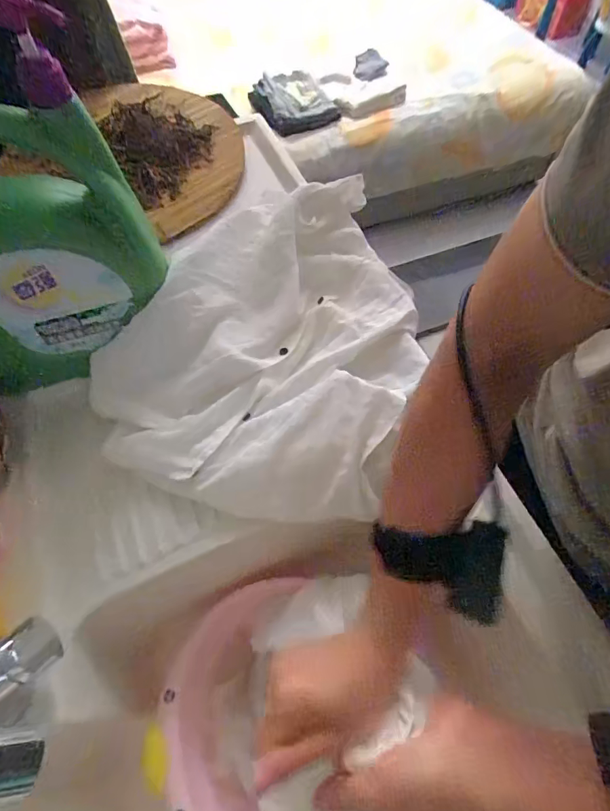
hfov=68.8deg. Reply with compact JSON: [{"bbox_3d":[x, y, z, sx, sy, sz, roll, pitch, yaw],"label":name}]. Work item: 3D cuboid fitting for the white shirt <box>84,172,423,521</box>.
[{"bbox_3d":[-0.016,-0.103,0.537,0.315,0.081,0.443,19,62,12],"label":"white shirt"}]

